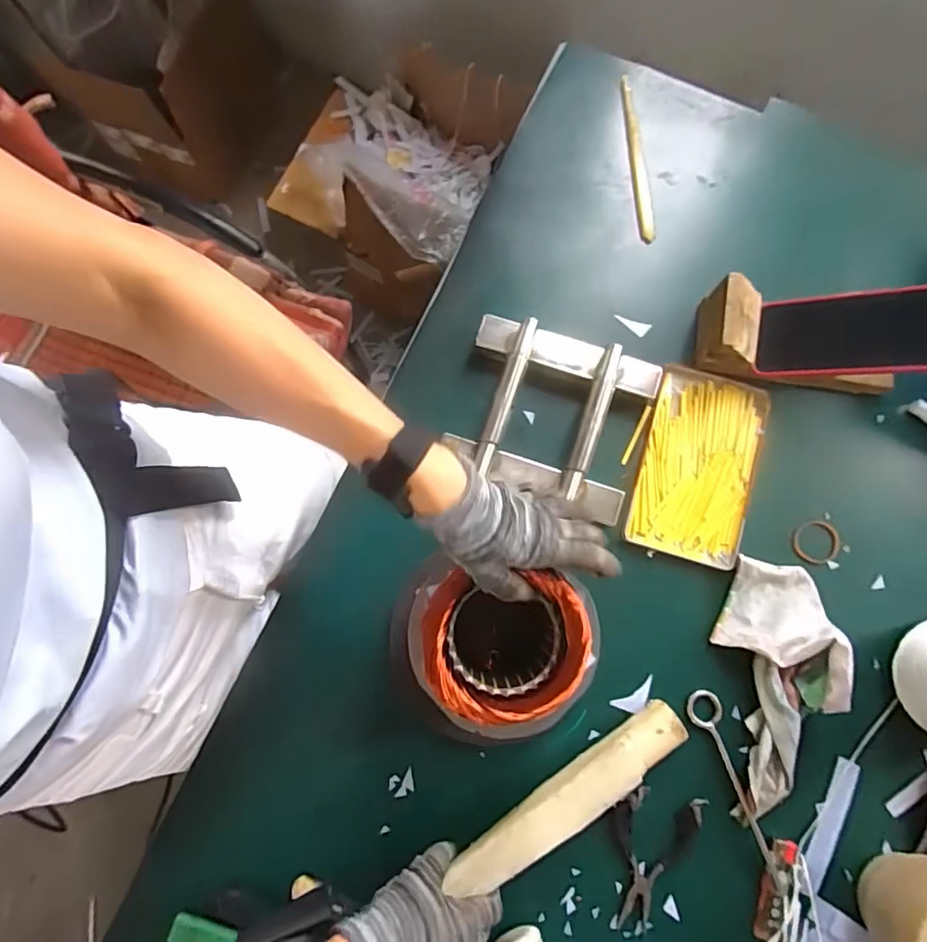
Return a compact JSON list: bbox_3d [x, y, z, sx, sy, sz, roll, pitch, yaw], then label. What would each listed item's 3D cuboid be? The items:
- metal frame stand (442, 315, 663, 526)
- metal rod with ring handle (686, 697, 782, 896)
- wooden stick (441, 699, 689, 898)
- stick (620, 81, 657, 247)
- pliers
[{"bbox_3d":[0.090,-0.059,0.544,0.195,0.043,0.176,18,81,4],"label":"metal frame stand"},{"bbox_3d":[0.262,0.300,0.495,0.031,0.014,0.176,-21,80,-3],"label":"metal rod with ring handle"},{"bbox_3d":[0.100,0.293,0.465,0.238,0.019,0.044,-29,80,-14],"label":"wooden stick"},{"bbox_3d":[0.205,-0.369,0.616,0.019,0.010,0.207,-5,80,0],"label":"stick"},{"bbox_3d":[0.178,0.366,0.491,0.080,0.009,0.119,11,80,3],"label":"pliers"}]

